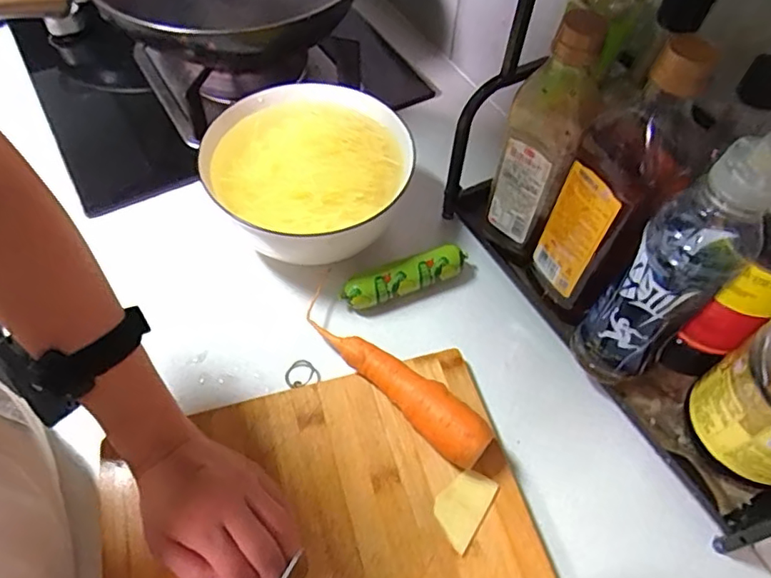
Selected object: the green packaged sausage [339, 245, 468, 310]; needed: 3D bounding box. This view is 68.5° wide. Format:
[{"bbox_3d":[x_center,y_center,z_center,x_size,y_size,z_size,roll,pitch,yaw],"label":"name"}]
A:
[{"bbox_3d":[0.022,-0.014,0.546,0.127,0.026,0.026,-18,59,-16],"label":"green packaged sausage"}]

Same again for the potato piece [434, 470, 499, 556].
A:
[{"bbox_3d":[0.059,0.165,0.433,0.035,0.004,0.057,30,59,15],"label":"potato piece"}]

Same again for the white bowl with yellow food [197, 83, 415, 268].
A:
[{"bbox_3d":[-0.077,-0.112,0.570,0.193,0.081,0.177,2,56,-2],"label":"white bowl with yellow food"}]

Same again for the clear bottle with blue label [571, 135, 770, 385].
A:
[{"bbox_3d":[0.207,-0.004,0.420,0.064,0.254,0.060,-36,65,-24],"label":"clear bottle with blue label"}]

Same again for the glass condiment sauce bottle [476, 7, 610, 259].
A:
[{"bbox_3d":[0.128,-0.116,0.485,0.062,0.246,0.048,22,57,12],"label":"glass condiment sauce bottle"}]

